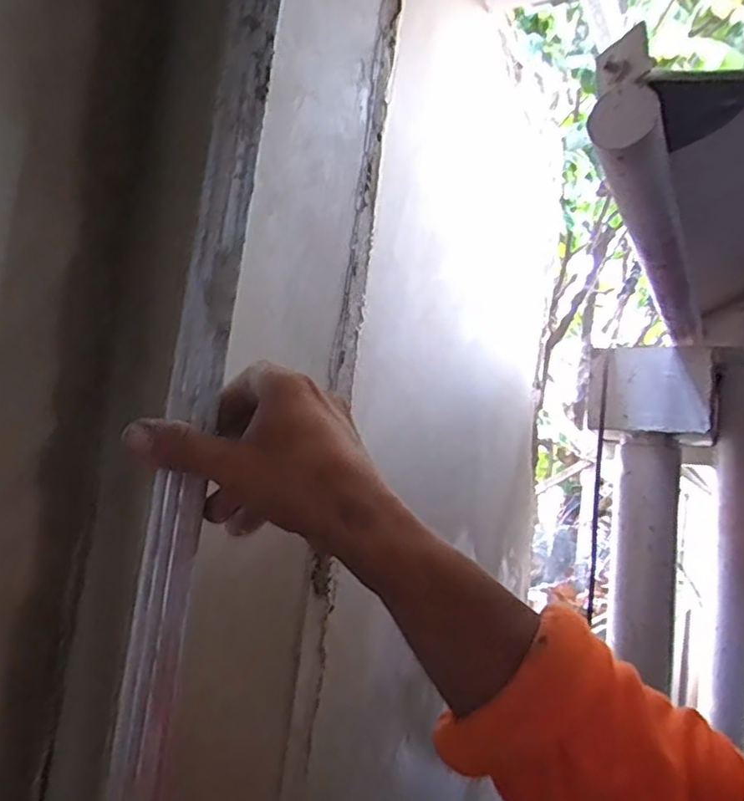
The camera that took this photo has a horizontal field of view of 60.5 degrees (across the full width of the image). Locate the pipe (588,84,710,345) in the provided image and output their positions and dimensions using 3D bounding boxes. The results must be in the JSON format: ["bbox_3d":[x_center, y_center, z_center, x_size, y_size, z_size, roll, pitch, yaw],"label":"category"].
[{"bbox_3d":[0.391,-0.192,0.845,0.051,0.060,0.679,3,-8,31],"label":"pipe"}]

